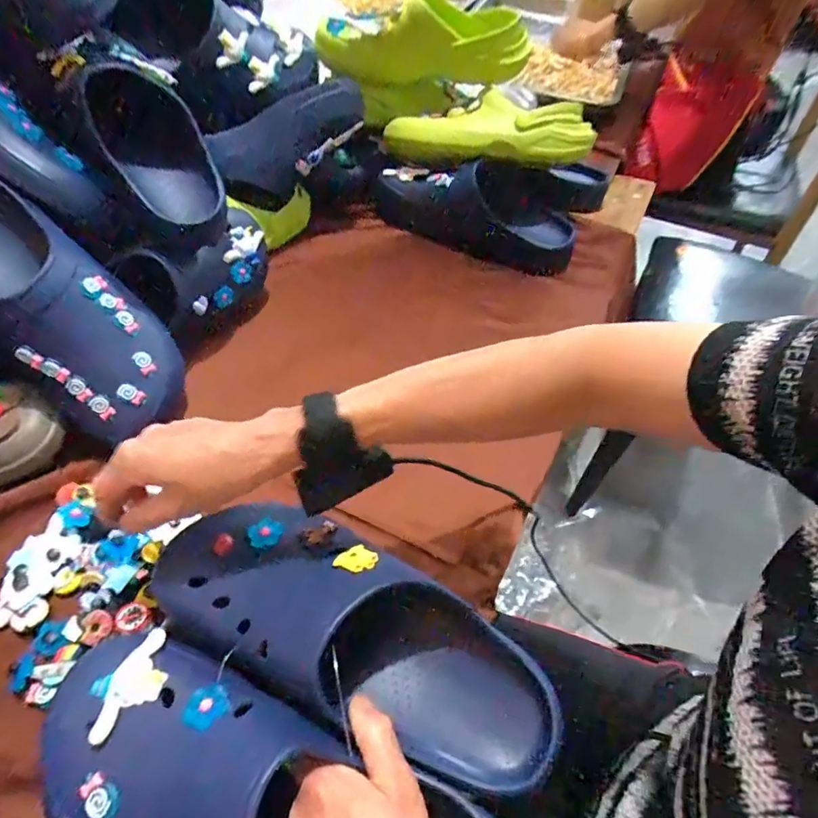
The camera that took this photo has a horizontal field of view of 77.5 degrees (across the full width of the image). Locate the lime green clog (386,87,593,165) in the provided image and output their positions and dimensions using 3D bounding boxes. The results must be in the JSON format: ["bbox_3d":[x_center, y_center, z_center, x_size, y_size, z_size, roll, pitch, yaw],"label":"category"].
[{"bbox_3d":[0.109,-0.371,0.707,0.279,0.091,0.087,-2,51,-4],"label":"lime green clog"}]

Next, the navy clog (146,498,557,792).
[{"bbox_3d":[-0.040,0.147,0.342,0.286,0.082,0.108,23,54,16],"label":"navy clog"}]

